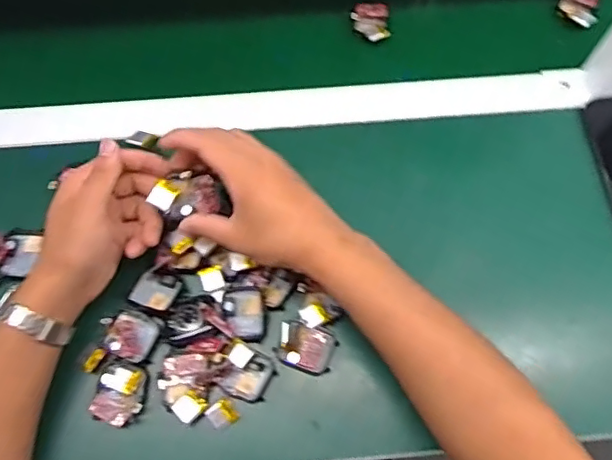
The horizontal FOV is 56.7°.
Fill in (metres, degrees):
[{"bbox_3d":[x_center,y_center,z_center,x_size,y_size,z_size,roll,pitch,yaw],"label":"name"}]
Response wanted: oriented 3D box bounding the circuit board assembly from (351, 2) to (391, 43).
[{"bbox_3d":[0.067,-0.216,0.586,0.039,0.009,0.050,0,69,0],"label":"circuit board assembly"}]

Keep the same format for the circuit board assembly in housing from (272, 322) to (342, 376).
[{"bbox_3d":[0.000,0.095,0.458,0.046,0.017,0.035,17,70,7],"label":"circuit board assembly in housing"}]

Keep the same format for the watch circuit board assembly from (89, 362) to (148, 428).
[{"bbox_3d":[-0.147,0.128,0.446,0.039,0.011,0.045,14,70,5],"label":"watch circuit board assembly"}]

